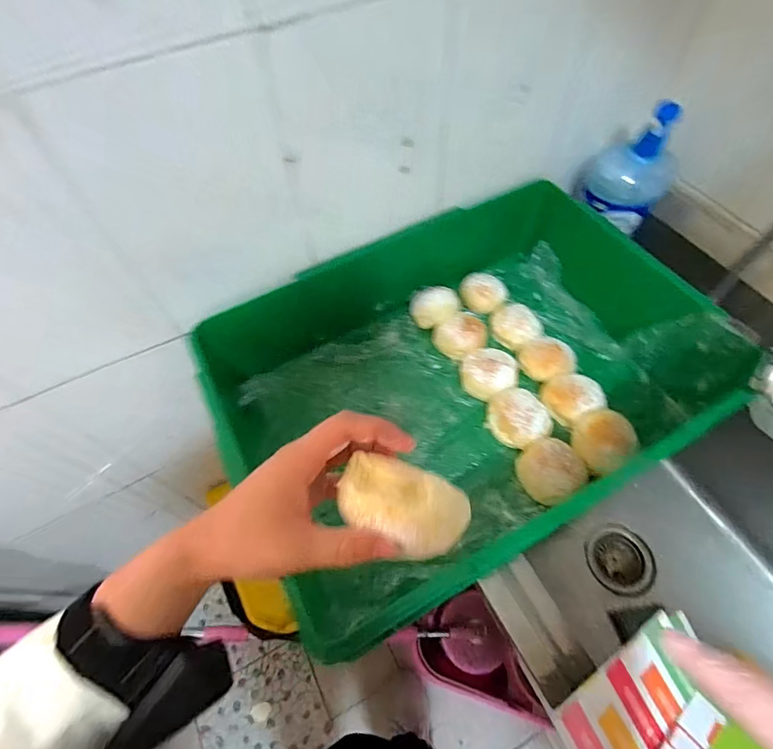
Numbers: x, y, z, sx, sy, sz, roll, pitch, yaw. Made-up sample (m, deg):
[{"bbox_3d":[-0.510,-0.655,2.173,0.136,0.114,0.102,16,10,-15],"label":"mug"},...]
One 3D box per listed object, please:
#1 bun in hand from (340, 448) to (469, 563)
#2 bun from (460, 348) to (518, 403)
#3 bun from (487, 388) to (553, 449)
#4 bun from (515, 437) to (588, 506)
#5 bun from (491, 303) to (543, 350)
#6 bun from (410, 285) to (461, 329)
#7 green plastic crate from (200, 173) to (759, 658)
[{"bbox_3d":[0.009,0.074,0.245,0.072,0.031,0.044,24,63,16],"label":"bun in hand"},{"bbox_3d":[0.150,-0.003,0.631,0.079,0.035,0.076,-1,59,2],"label":"bun"},{"bbox_3d":[0.181,0.059,0.588,0.071,0.039,0.080,-23,60,-11],"label":"bun"},{"bbox_3d":[0.213,0.119,0.553,0.087,0.034,0.075,-27,61,-13],"label":"bun"},{"bbox_3d":[0.206,-0.078,0.681,0.074,0.036,0.067,20,62,14],"label":"bun"},{"bbox_3d":[0.078,-0.103,0.687,0.077,0.060,0.059,2,59,4],"label":"bun"},{"bbox_3d":[0.094,0.001,0.579,0.577,0.152,0.421,-25,61,-12],"label":"green plastic crate"}]

